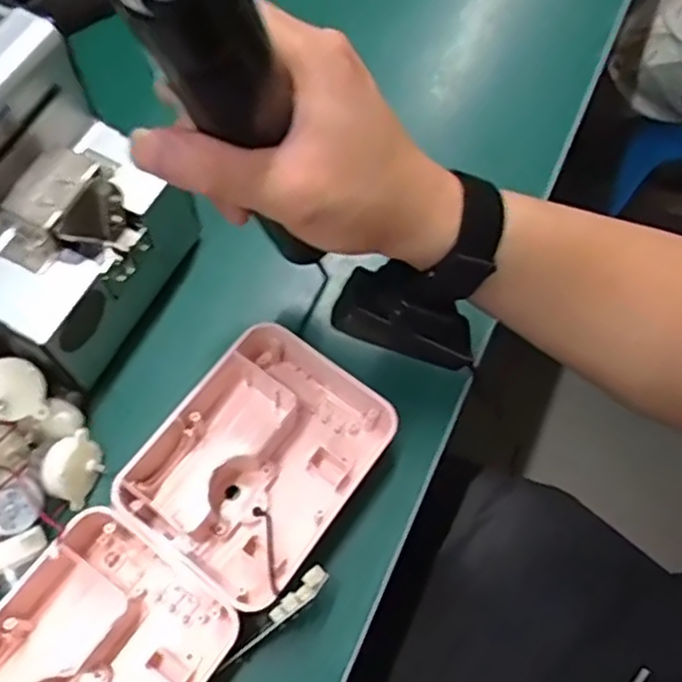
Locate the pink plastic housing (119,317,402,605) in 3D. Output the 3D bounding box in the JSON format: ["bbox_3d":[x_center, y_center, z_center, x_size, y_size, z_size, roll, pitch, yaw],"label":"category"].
[{"bbox_3d":[-0.043,0.067,0.381,0.097,0.055,0.126,34,70,13],"label":"pink plastic housing"}]

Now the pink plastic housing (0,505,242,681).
[{"bbox_3d":[-0.125,0.160,0.337,0.105,0.057,0.132,33,70,13],"label":"pink plastic housing"}]

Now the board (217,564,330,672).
[{"bbox_3d":[-0.034,0.138,0.340,0.071,0.017,0.012,-46,73,7],"label":"board"}]

